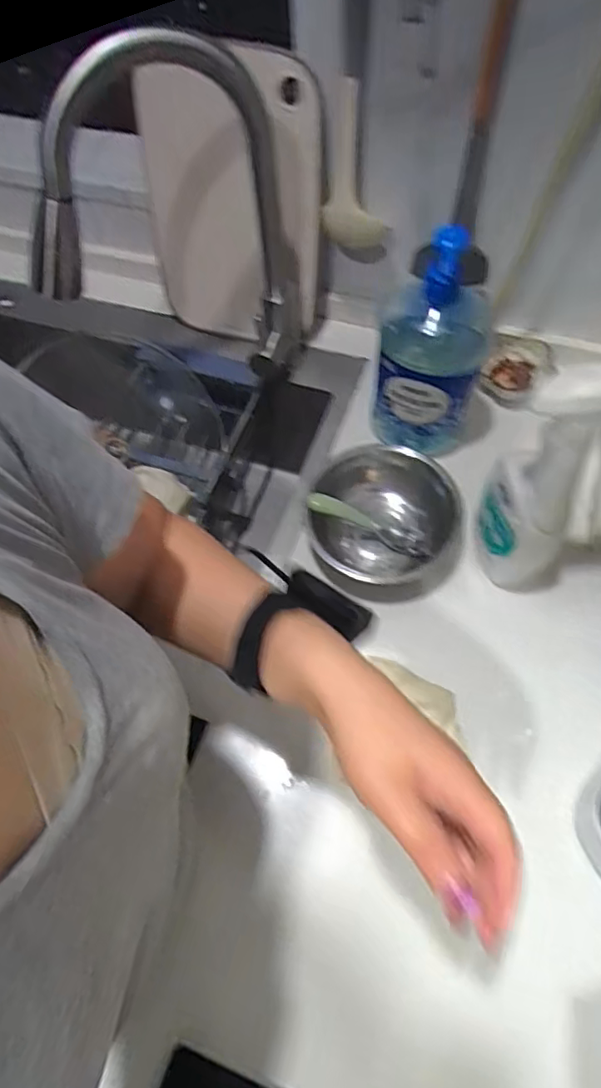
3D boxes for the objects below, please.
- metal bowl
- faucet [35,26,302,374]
[{"bbox_3d":[0.093,-0.025,0.641,0.159,0.062,0.160,-2,62,3],"label":"metal bowl"},{"bbox_3d":[-0.119,-0.287,0.585,0.267,0.344,0.068,-27,64,-10],"label":"faucet"}]

